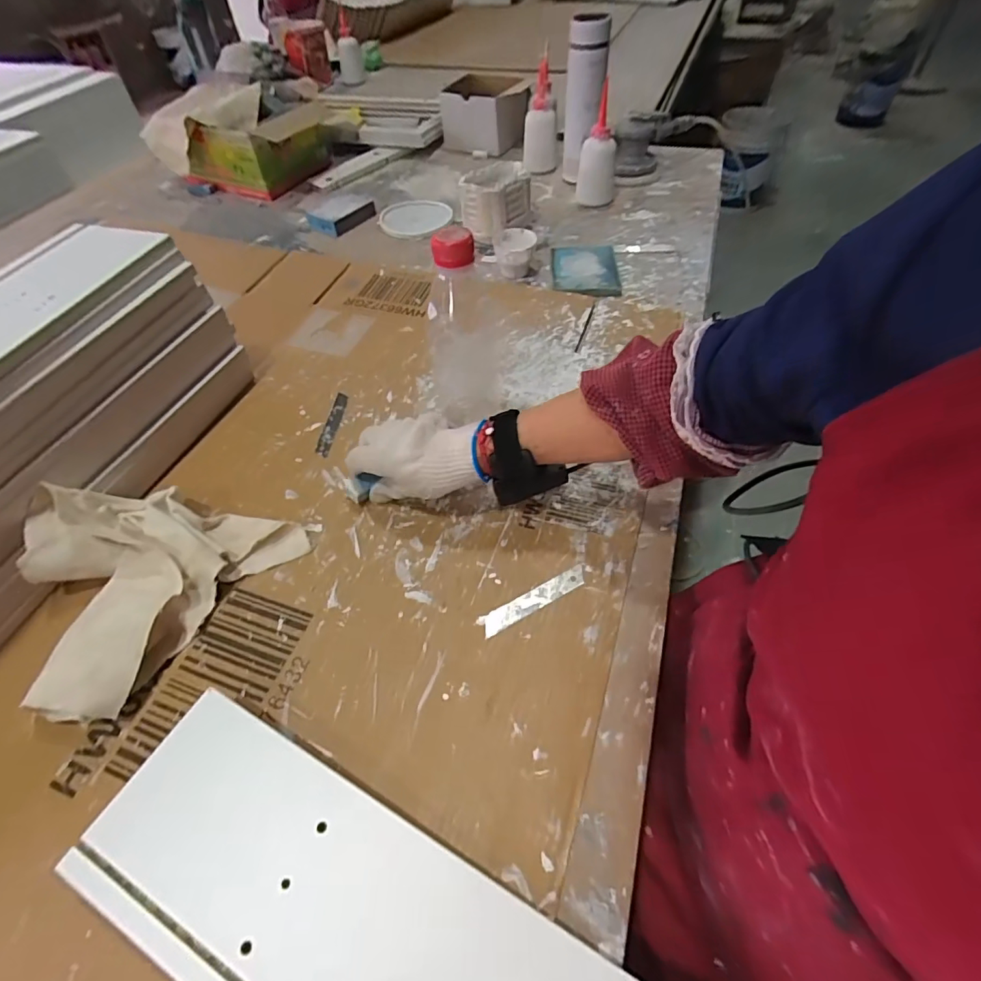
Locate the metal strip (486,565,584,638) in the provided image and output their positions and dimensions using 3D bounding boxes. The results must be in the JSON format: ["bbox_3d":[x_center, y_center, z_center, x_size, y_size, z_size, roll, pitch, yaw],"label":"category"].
[{"bbox_3d":[0.038,0.092,0.432,0.100,0.004,0.018,-25,55,-15],"label":"metal strip"}]

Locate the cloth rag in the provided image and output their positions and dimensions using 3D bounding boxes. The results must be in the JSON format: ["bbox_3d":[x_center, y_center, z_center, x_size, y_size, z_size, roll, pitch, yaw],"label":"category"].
[{"bbox_3d":[-0.289,0.081,0.422,0.212,0.065,0.204,5,53,8],"label":"cloth rag"}]

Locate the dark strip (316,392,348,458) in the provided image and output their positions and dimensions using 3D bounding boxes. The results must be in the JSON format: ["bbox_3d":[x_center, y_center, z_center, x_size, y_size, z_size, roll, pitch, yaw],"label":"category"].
[{"bbox_3d":[-0.182,-0.077,0.583,0.017,0.004,0.099,2,52,5],"label":"dark strip"}]

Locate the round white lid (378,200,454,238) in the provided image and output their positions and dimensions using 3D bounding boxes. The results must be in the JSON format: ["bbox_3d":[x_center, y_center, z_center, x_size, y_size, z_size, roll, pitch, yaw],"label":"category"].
[{"bbox_3d":[-0.133,-0.499,0.917,0.119,0.009,0.137,25,57,21],"label":"round white lid"}]

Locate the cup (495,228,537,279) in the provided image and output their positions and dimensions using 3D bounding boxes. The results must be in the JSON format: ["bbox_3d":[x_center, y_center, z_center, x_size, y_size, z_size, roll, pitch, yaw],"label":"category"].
[{"bbox_3d":[0.039,-0.363,0.770,0.062,0.045,0.066,-2,52,2],"label":"cup"}]

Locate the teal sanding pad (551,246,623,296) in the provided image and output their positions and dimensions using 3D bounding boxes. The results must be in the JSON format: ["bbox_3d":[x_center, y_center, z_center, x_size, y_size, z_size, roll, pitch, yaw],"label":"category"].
[{"bbox_3d":[0.144,-0.336,0.766,0.097,0.012,0.133,-1,52,3],"label":"teal sanding pad"}]

